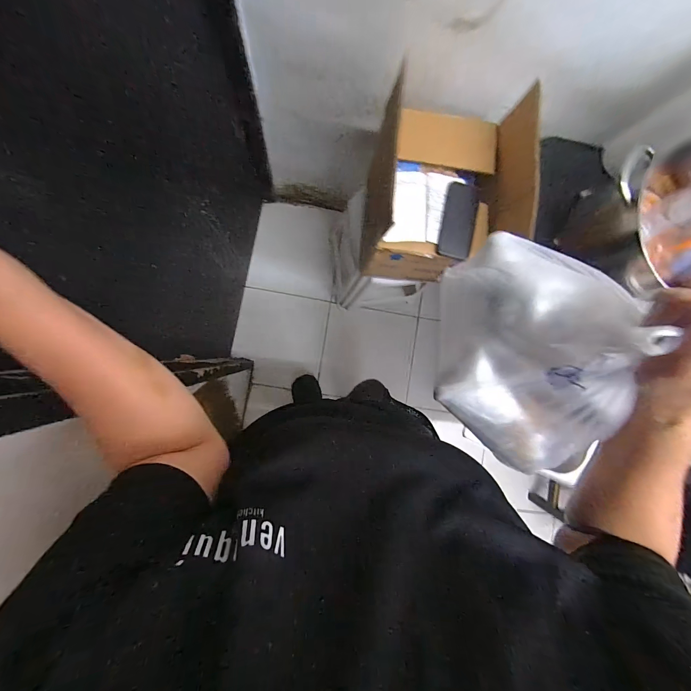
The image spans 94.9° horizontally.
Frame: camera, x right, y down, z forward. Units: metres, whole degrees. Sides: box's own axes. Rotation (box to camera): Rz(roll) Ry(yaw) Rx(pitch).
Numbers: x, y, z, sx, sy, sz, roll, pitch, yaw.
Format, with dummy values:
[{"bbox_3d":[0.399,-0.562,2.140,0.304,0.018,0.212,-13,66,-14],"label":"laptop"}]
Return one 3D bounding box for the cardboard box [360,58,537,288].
[{"bbox_3d":[0.214,-0.361,0.756,0.295,0.282,0.345,4,88,-6],"label":"cardboard box"}]

